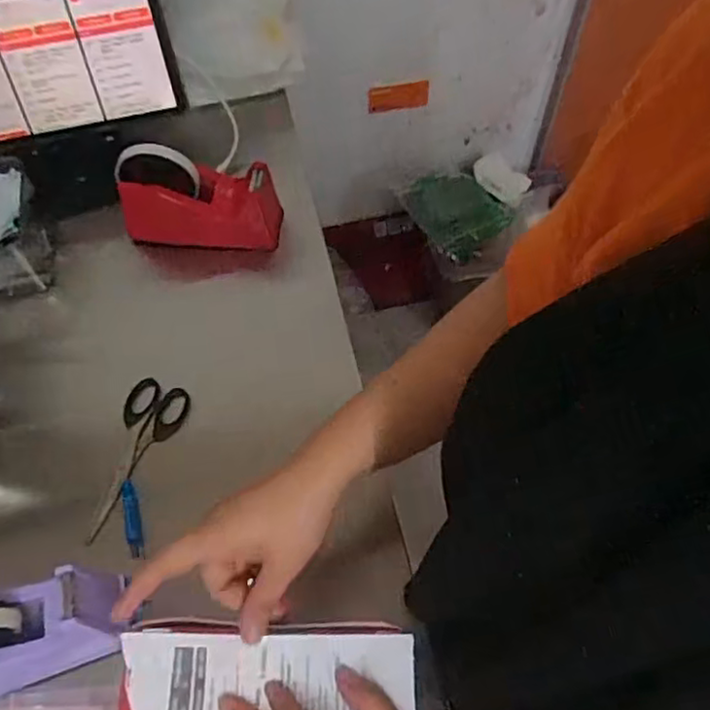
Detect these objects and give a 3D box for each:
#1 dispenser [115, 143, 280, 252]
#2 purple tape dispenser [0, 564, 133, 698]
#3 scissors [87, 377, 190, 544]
[{"bbox_3d":[-0.157,-0.160,0.661,0.153,0.108,0.046,-3,63,1],"label":"dispenser"},{"bbox_3d":[-0.250,0.201,0.471,0.162,0.091,0.065,-16,63,-6],"label":"purple tape dispenser"},{"bbox_3d":[-0.208,0.088,0.592,0.052,0.027,0.151,22,66,13],"label":"scissors"}]

